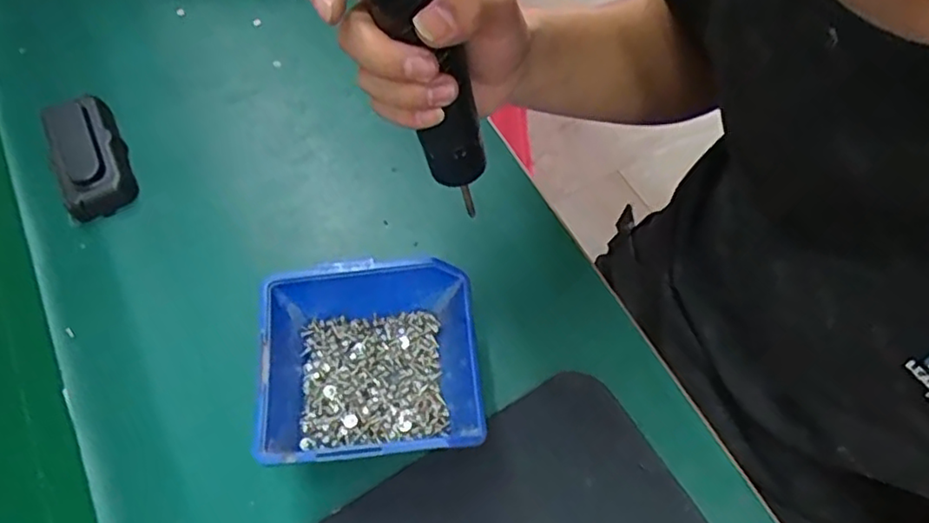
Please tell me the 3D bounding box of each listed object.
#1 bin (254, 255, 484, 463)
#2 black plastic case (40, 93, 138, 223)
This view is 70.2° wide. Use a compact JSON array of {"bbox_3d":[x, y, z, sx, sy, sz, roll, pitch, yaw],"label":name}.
[{"bbox_3d":[-0.055,0.061,0.394,0.124,0.057,0.118,-7,63,0],"label":"bin"},{"bbox_3d":[-0.286,-0.085,0.501,0.047,0.031,0.105,-25,64,-10],"label":"black plastic case"}]

